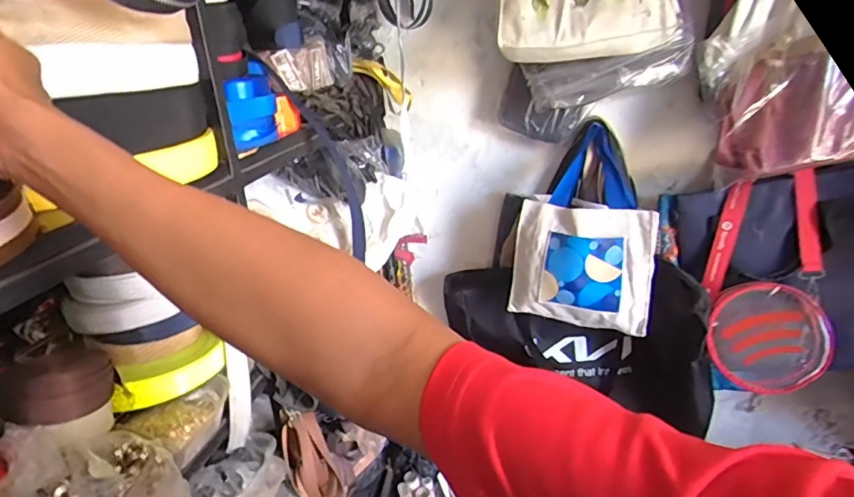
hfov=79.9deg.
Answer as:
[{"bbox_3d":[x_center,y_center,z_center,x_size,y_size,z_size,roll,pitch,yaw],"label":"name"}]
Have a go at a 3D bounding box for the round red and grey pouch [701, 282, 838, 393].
[{"bbox_3d":[0.677,0.176,1.013,0.213,0.208,0.049,-34,-7,9],"label":"round red and grey pouch"}]

